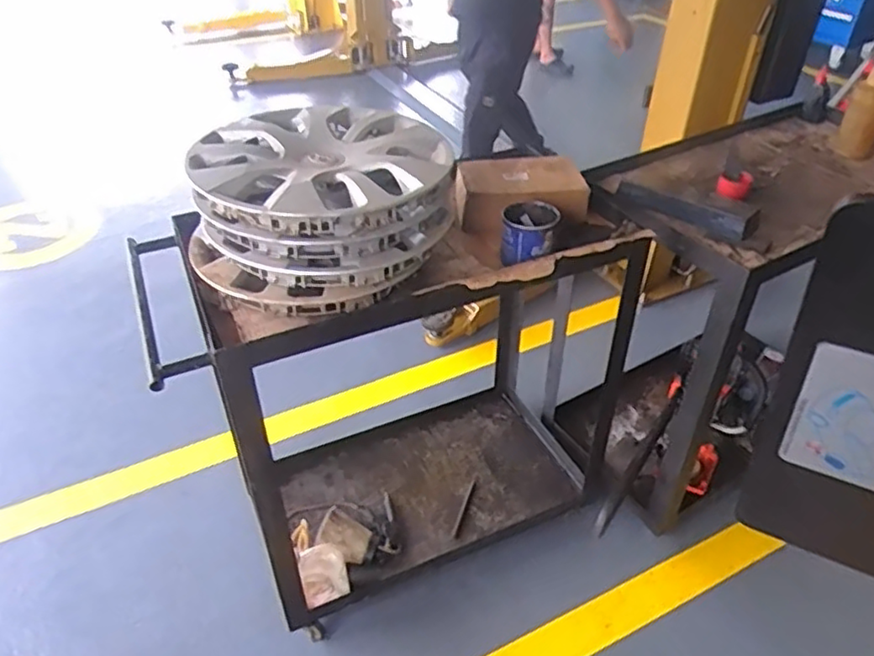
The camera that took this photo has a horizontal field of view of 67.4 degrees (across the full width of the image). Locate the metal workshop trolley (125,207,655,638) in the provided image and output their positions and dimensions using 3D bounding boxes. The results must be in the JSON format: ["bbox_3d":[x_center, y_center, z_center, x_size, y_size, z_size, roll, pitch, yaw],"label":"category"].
[{"bbox_3d":[-0.087,0.142,1.498,0.905,0.851,0.492,-17,42,-20],"label":"metal workshop trolley"}]

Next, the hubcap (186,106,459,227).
[{"bbox_3d":[-0.196,-0.280,1.093,0.384,0.064,0.408,0,39,0],"label":"hubcap"}]

